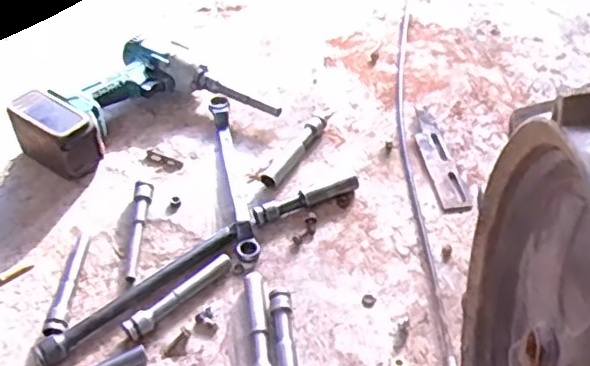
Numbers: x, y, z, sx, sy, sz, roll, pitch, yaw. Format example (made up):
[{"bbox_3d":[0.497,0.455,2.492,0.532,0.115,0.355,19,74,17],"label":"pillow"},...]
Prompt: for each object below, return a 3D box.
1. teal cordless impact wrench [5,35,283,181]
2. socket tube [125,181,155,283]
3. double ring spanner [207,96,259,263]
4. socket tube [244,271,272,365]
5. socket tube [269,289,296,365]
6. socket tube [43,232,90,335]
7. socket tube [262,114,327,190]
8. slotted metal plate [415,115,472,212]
[{"bbox_3d":[-0.186,-0.089,0.807,0.237,0.072,0.246,25,52,23],"label":"teal cordless impact wrench"},{"bbox_3d":[-0.174,0.049,0.710,0.023,0.019,0.133,-3,46,-2],"label":"socket tube"},{"bbox_3d":[-0.075,-0.014,0.767,0.024,0.021,0.256,-9,47,-8],"label":"double ring spanner"},{"bbox_3d":[-0.036,0.143,0.623,0.020,0.018,0.129,-6,46,-4],"label":"socket tube"},{"bbox_3d":[-0.010,0.158,0.607,0.020,0.016,0.130,-4,46,-3],"label":"socket tube"},{"bbox_3d":[-0.238,0.102,0.666,0.023,0.013,0.133,-2,46,-1],"label":"socket tube"},{"bbox_3d":[0.001,-0.041,0.791,0.022,0.019,0.137,24,51,22],"label":"socket tube"},{"bbox_3d":[0.180,-0.028,0.795,0.037,0.005,0.160,-7,46,-5],"label":"slotted metal plate"}]

